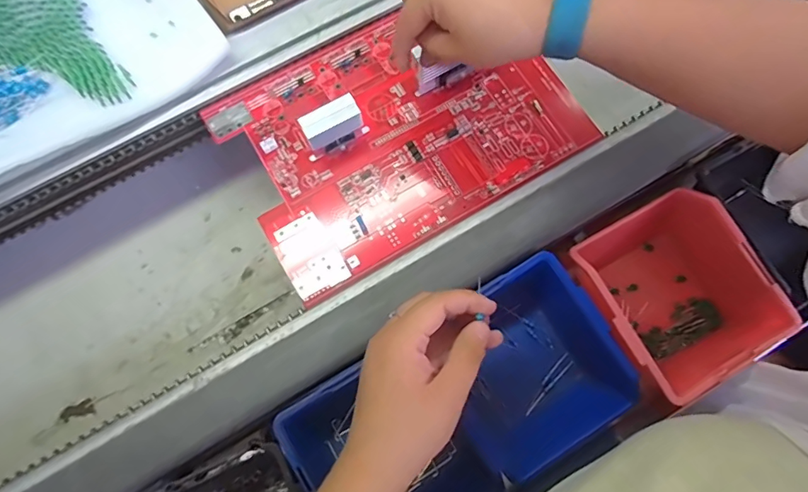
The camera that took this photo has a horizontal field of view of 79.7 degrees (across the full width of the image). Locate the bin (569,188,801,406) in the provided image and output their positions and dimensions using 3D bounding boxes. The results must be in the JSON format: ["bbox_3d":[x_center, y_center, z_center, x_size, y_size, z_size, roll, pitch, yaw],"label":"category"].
[{"bbox_3d":[0.210,0.040,0.385,0.119,0.069,0.129,-28,75,-6],"label":"bin"}]

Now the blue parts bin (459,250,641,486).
[{"bbox_3d":[0.099,0.093,0.375,0.124,0.064,0.141,-29,75,-6],"label":"blue parts bin"}]

